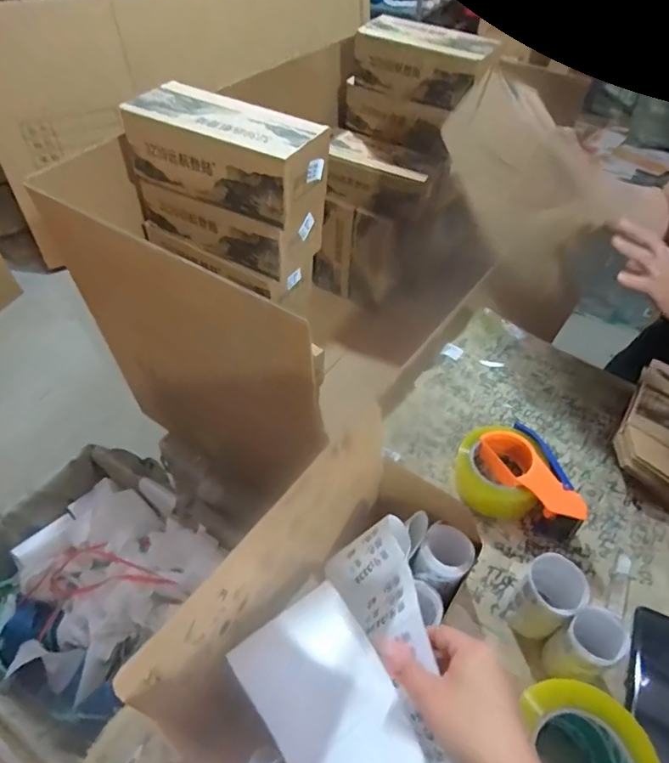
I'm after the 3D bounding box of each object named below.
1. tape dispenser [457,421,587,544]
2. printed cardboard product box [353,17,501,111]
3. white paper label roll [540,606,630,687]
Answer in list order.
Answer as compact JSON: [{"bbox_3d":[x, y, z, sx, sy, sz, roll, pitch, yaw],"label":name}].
[{"bbox_3d":[0.225,0.127,0.627,0.115,0.053,0.157,-12,50,-9],"label":"tape dispenser"},{"bbox_3d":[0.224,-0.742,1.152,0.321,0.121,0.175,32,57,25],"label":"printed cardboard product box"},{"bbox_3d":[0.240,0.264,0.487,0.052,0.100,0.048,-28,54,-21],"label":"white paper label roll"}]

